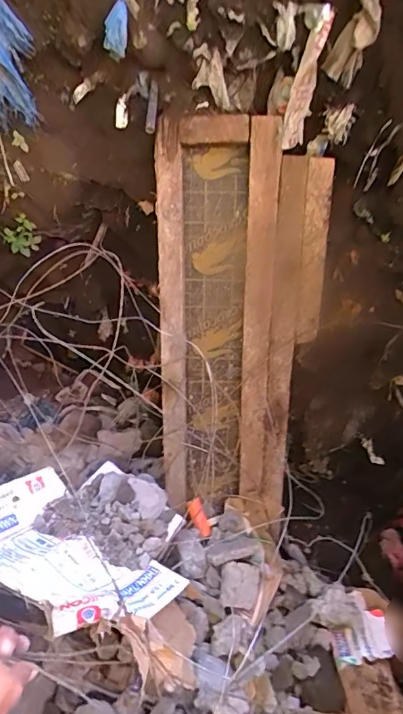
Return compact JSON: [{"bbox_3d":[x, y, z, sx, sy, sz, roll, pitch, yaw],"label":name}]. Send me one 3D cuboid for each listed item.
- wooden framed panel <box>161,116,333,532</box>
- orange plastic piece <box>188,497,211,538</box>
[{"bbox_3d":[0.068,-0.021,0.867,0.283,0.773,0.078,3,19,8],"label":"wooden framed panel"},{"bbox_3d":[-0.003,0.341,0.981,0.032,0.019,0.080,-17,59,-16],"label":"orange plastic piece"}]

